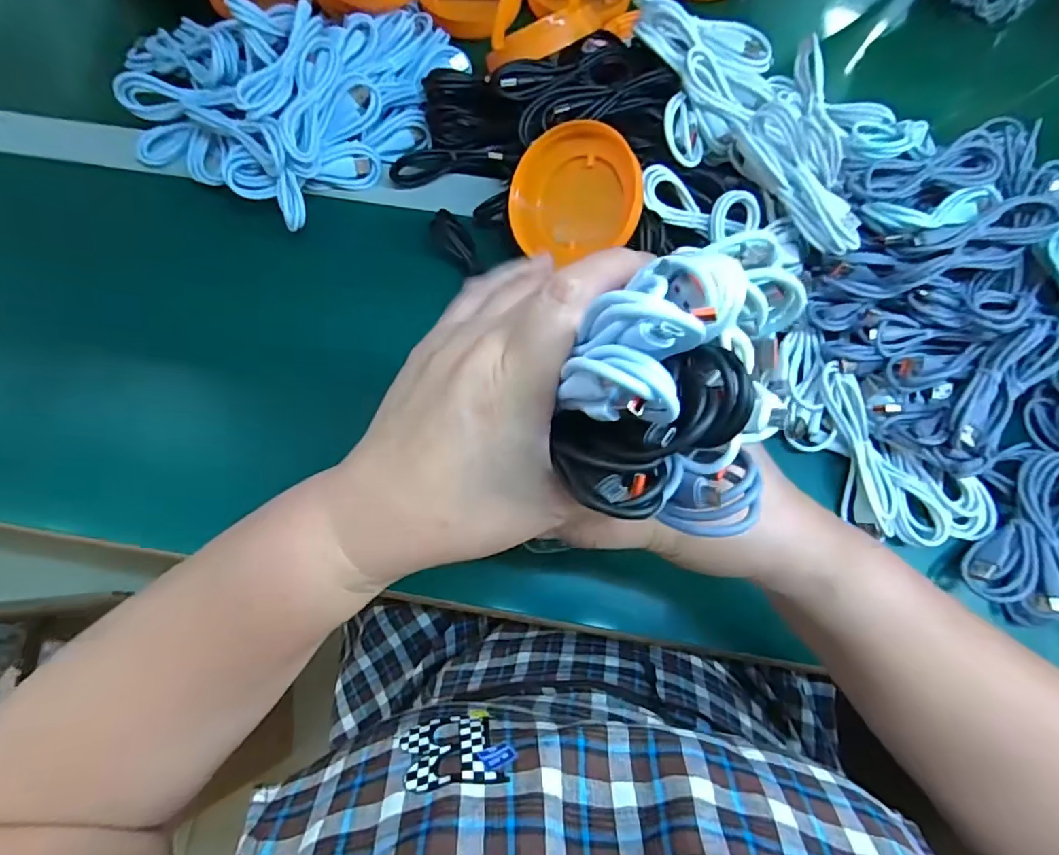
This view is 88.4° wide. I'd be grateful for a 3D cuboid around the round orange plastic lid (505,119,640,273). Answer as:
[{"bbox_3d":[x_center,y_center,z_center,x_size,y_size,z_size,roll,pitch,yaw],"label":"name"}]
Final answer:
[{"bbox_3d":[0.032,-0.166,0.382,0.093,0.021,0.085,5,101,25],"label":"round orange plastic lid"}]

